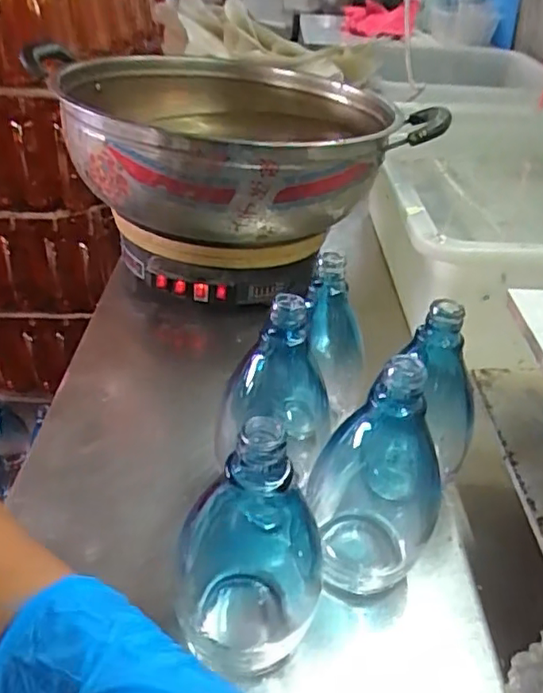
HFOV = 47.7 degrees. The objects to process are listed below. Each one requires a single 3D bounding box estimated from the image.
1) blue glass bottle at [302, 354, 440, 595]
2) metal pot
[{"bbox_3d":[0.064,0.072,0.356,0.071,0.150,0.079,21,38,24],"label":"blue glass bottle"},{"bbox_3d":[-0.045,-0.228,0.665,0.342,0.103,0.389,-14,36,-19],"label":"metal pot"}]

